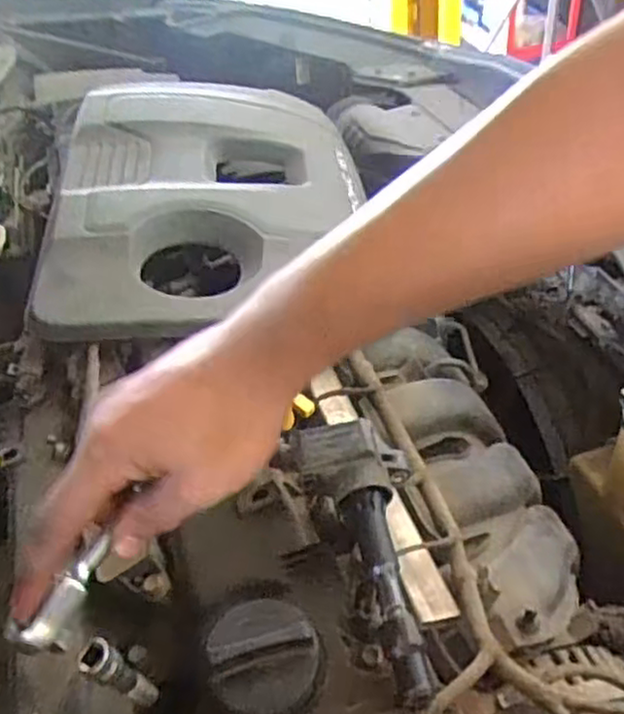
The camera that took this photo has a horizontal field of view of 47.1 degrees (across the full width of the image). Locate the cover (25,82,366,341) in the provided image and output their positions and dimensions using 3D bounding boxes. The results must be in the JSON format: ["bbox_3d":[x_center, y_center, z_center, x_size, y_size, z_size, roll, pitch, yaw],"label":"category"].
[{"bbox_3d":[-0.099,-0.172,0.736,0.307,0.076,0.445,-9,42,-2],"label":"cover"}]

